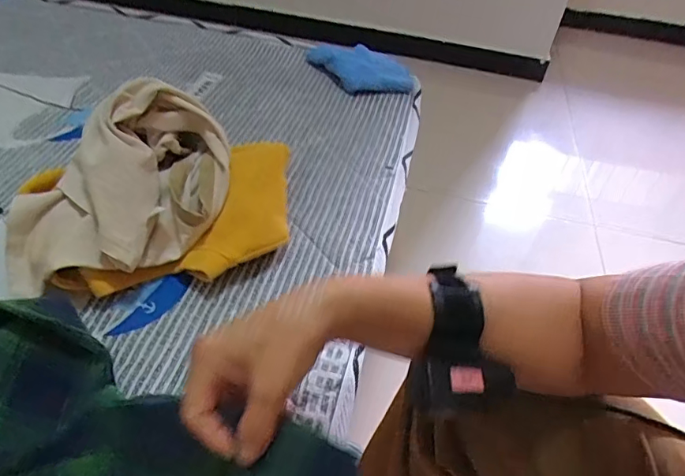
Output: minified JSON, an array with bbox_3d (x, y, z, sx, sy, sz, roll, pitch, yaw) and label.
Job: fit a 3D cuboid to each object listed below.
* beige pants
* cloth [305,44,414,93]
[{"bbox_3d":[-0.203,-0.039,0.466,0.213,0.135,0.130,-27,53,-30],"label":"beige pants"},{"bbox_3d":[0.026,-0.280,0.835,0.154,0.028,0.133,-3,44,-10],"label":"cloth"}]

